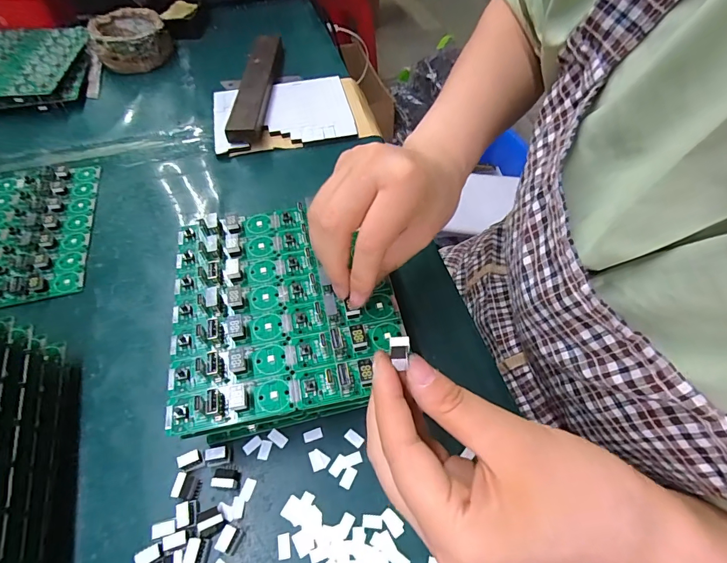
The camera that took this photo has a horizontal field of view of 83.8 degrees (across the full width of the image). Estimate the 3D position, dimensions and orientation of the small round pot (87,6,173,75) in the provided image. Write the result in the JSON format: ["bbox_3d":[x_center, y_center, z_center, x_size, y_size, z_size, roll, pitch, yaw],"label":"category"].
[{"bbox_3d":[-0.284,-0.297,0.502,0.083,0.048,0.083,0,55,0],"label":"small round pot"}]

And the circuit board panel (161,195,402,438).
[{"bbox_3d":[-0.051,0.010,0.253,0.135,0.012,0.152,-9,55,-7],"label":"circuit board panel"}]

